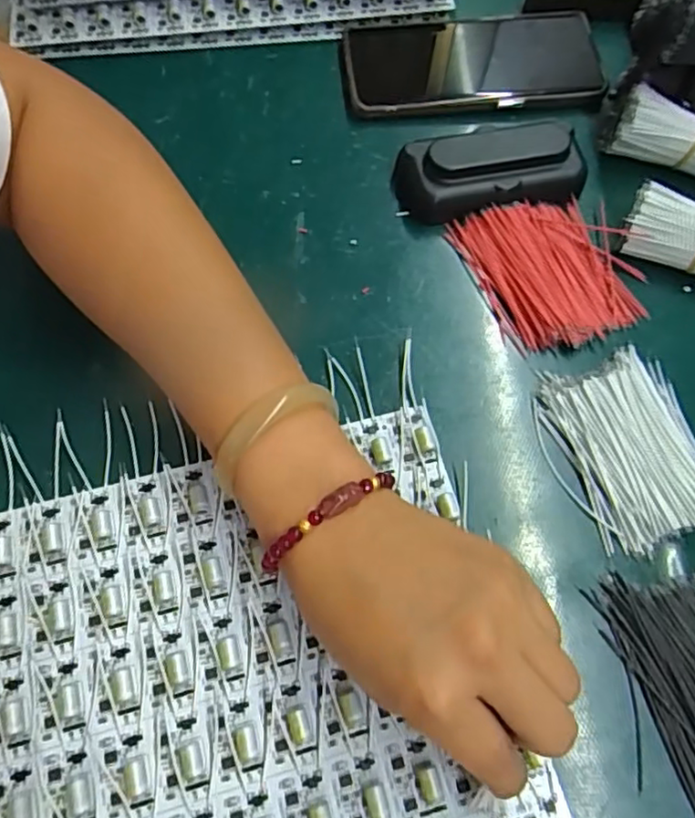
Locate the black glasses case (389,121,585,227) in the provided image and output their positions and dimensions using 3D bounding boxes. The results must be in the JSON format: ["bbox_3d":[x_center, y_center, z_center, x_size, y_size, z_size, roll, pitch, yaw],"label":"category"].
[{"bbox_3d":[0.083,-0.137,0.358,0.105,0.031,0.041,-7,68,-3],"label":"black glasses case"}]

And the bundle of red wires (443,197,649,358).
[{"bbox_3d":[0.115,-0.080,0.345,0.083,0.015,0.093,-20,69,-8],"label":"bundle of red wires"}]

